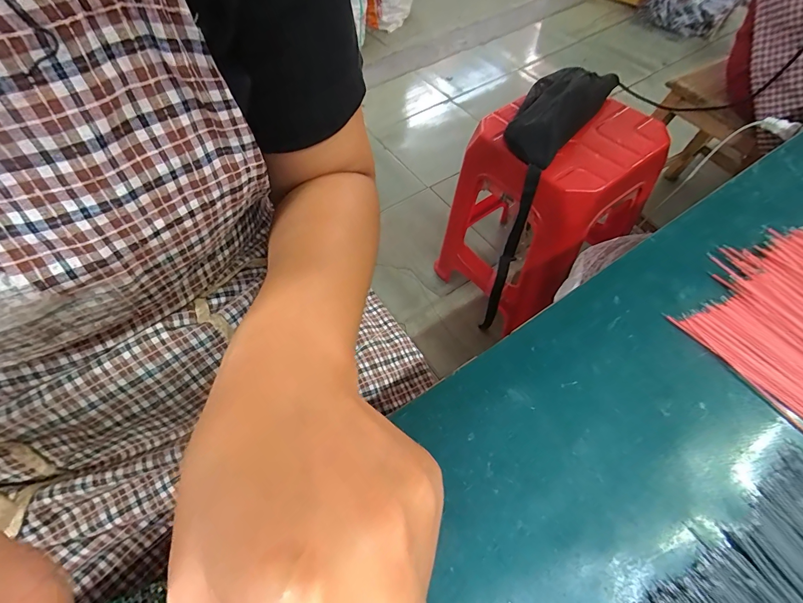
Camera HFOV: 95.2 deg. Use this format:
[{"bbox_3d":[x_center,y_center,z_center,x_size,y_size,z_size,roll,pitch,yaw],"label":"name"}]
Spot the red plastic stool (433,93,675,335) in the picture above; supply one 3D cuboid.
[{"bbox_3d":[0.310,-0.207,0.851,0.323,0.483,0.323,-35,63,-17],"label":"red plastic stool"}]

